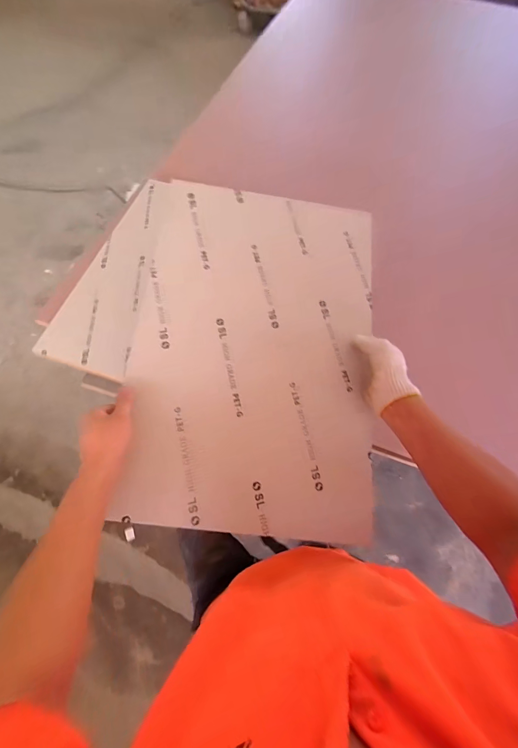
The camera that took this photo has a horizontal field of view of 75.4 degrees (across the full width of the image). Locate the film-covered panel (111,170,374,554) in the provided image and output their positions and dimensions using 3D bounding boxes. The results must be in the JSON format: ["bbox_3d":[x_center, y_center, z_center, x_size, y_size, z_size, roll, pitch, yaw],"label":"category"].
[{"bbox_3d":[0.003,-0.063,0.560,0.379,0.012,0.592,6,72,-5],"label":"film-covered panel"}]

